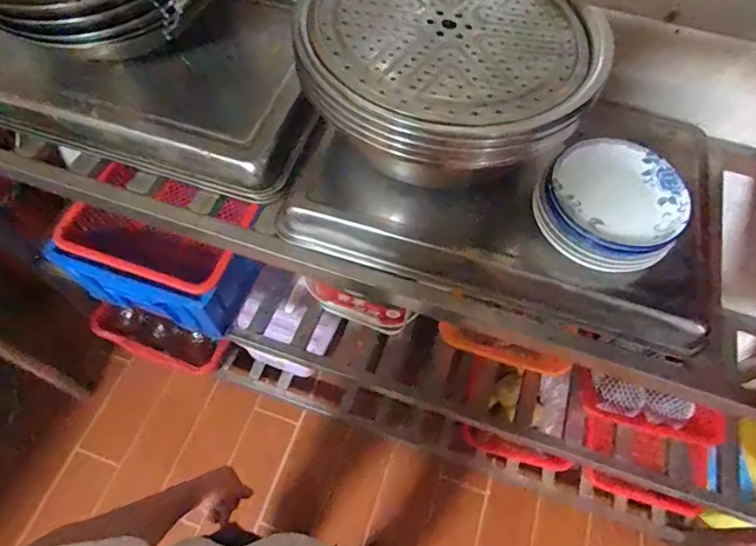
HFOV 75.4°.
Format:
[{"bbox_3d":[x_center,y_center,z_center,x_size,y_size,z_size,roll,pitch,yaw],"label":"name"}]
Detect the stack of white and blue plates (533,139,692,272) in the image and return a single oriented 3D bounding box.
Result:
[{"bbox_3d":[0.287,-0.082,0.599,0.149,0.058,0.156,-32,67,-18],"label":"stack of white and blue plates"}]

